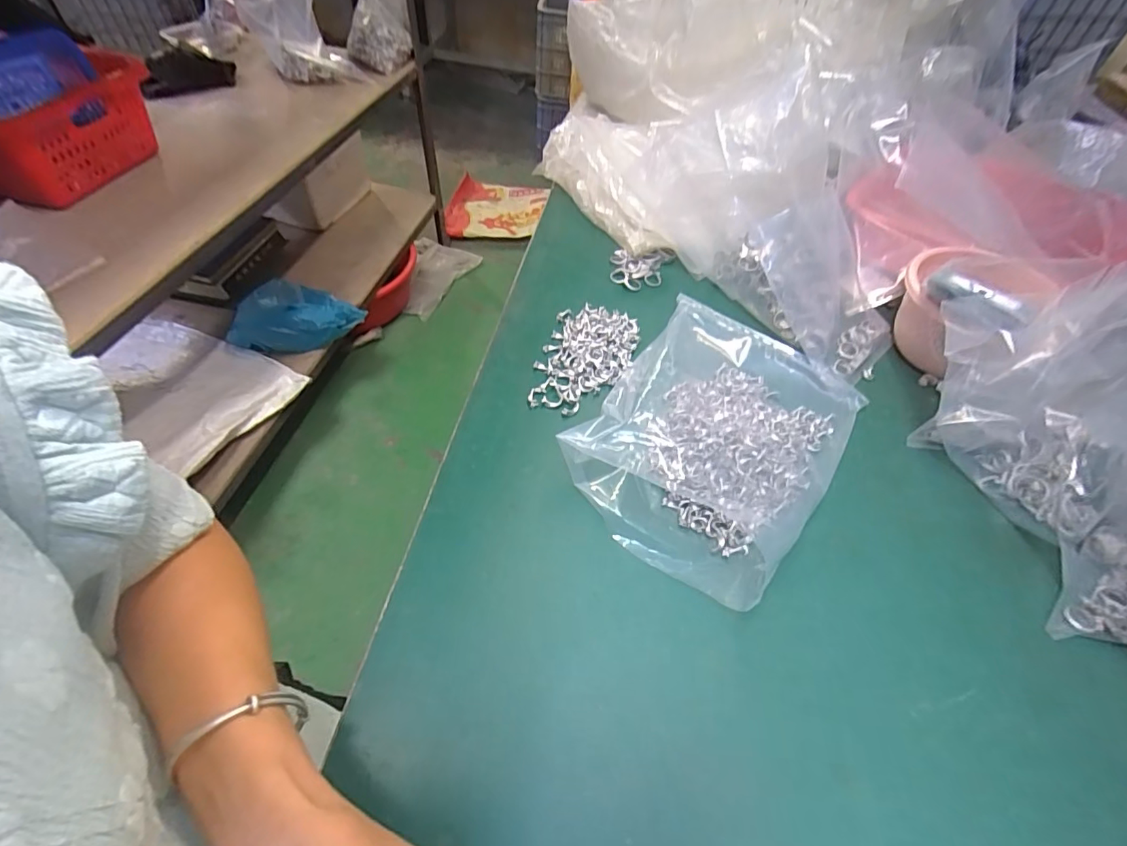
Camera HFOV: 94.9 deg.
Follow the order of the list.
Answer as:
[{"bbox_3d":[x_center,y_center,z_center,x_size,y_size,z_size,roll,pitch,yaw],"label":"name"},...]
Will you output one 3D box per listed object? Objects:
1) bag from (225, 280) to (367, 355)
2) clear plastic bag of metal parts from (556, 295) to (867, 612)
[{"bbox_3d":[-0.617,-0.234,1.189,0.279,0.108,0.174,-26,57,-23],"label":"bag"},{"bbox_3d":[0.142,-0.006,0.457,0.204,0.066,0.288,32,55,18],"label":"clear plastic bag of metal parts"}]

